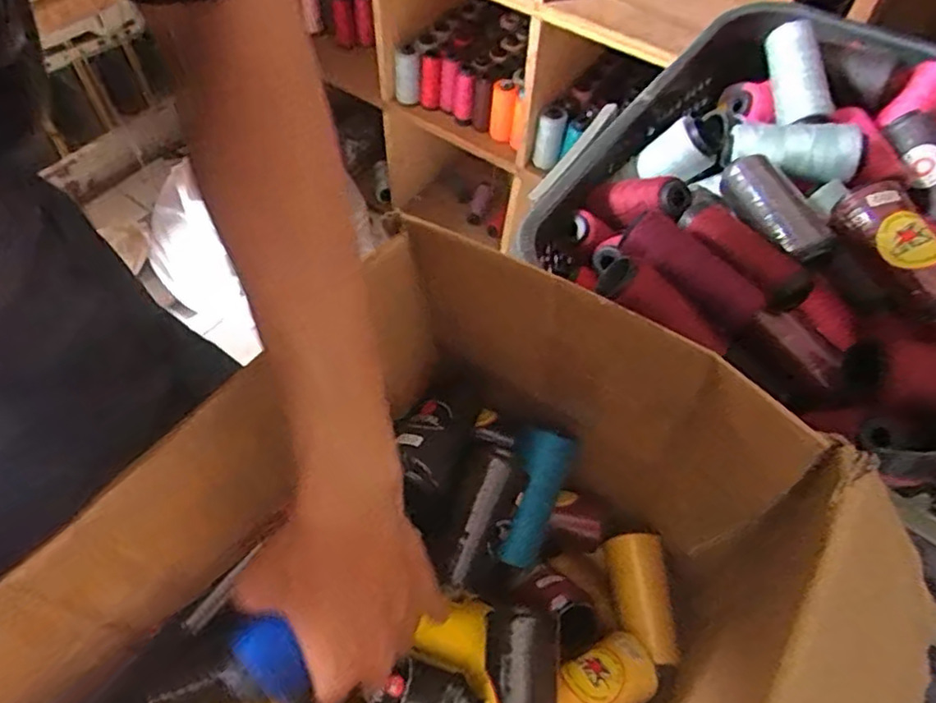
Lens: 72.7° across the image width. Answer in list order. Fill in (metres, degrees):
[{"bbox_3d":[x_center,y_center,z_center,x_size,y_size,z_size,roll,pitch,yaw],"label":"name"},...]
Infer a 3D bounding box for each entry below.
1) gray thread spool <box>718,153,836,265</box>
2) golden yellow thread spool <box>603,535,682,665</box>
[{"bbox_3d":[0.253,-0.120,0.526,0.036,0.030,0.113,-17,58,-14],"label":"gray thread spool"},{"bbox_3d":[0.146,0.203,0.528,0.038,0.039,0.100,-7,56,-7],"label":"golden yellow thread spool"}]

